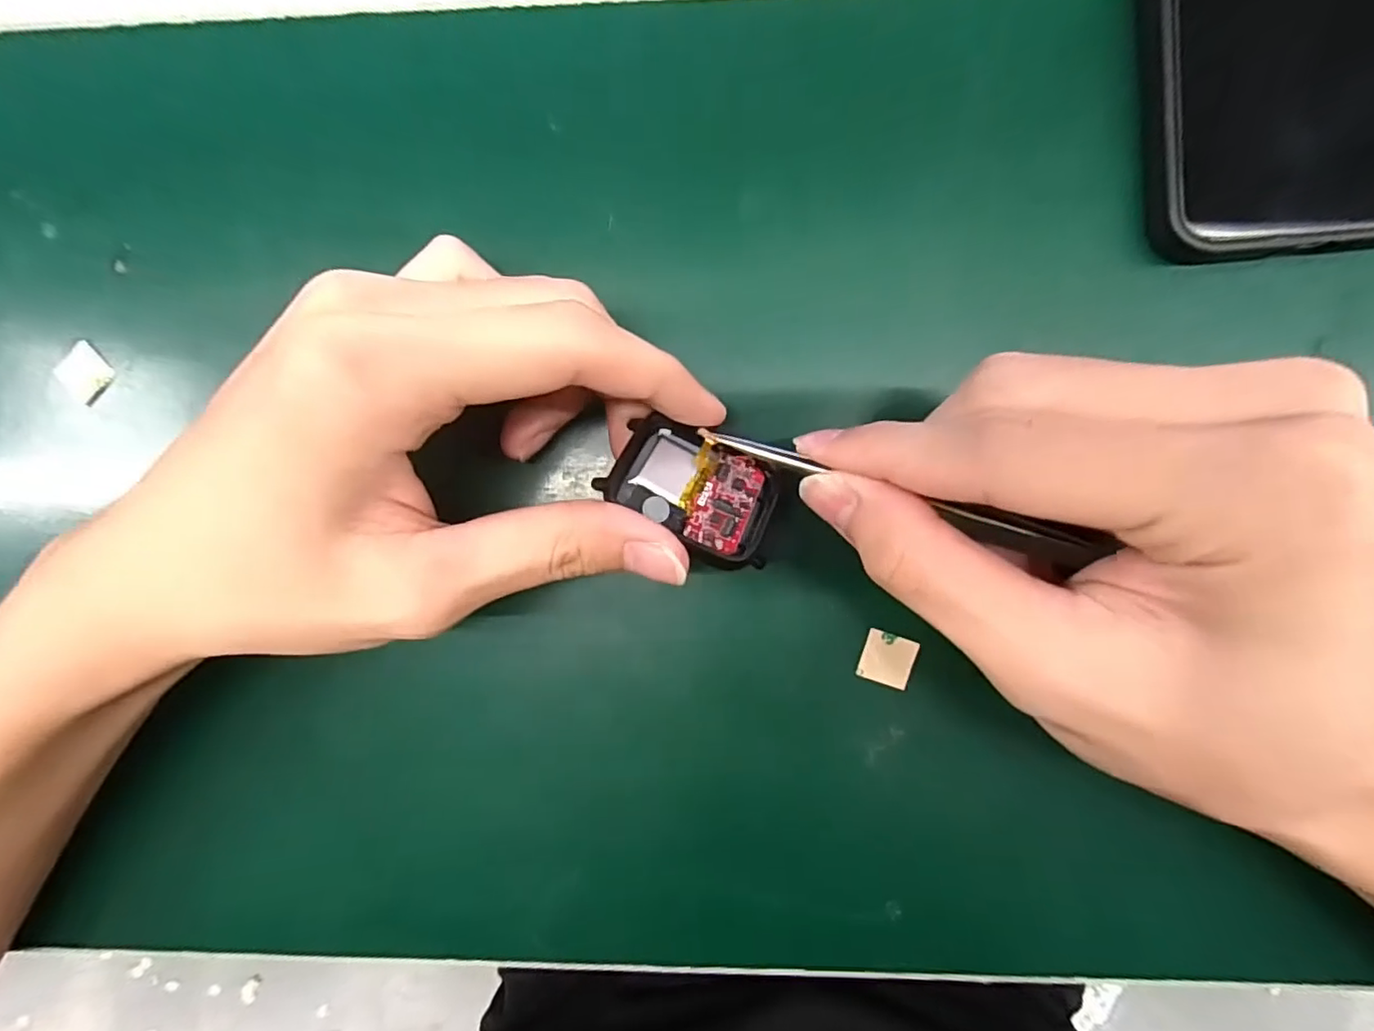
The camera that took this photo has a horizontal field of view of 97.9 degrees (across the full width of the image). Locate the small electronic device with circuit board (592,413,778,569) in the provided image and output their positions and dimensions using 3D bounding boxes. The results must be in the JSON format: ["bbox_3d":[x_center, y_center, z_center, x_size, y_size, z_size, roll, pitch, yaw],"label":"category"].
[{"bbox_3d":[0.002,-0.007,0.161,0.044,0.006,0.034,23,64,0],"label":"small electronic device with circuit board"}]

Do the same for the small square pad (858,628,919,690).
[{"bbox_3d":[0.062,0.044,0.181,0.015,0.004,0.015,17,91,2],"label":"small square pad"}]

